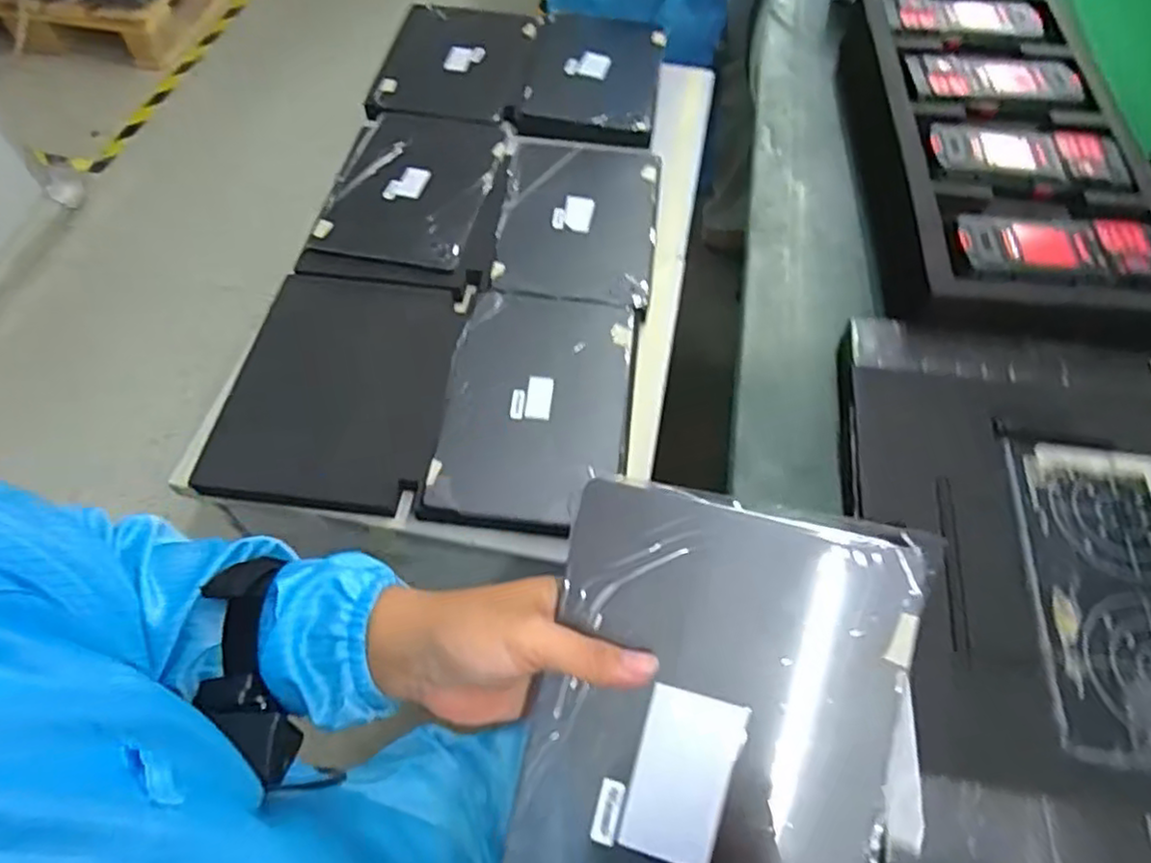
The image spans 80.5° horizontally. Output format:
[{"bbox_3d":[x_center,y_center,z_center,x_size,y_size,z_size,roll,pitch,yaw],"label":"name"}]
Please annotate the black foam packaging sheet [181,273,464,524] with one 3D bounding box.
[{"bbox_3d":[-0.231,-0.050,0.677,0.205,0.022,0.260,5,59,1],"label":"black foam packaging sheet"}]

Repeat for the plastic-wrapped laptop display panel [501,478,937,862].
[{"bbox_3d":[0.064,0.163,0.332,0.174,0.010,0.257,12,89,9],"label":"plastic-wrapped laptop display panel"}]

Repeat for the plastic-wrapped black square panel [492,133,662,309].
[{"bbox_3d":[0.005,-0.262,0.798,0.178,0.015,0.273,6,59,2],"label":"plastic-wrapped black square panel"}]

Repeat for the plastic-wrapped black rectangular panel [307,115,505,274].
[{"bbox_3d":[-0.198,-0.299,0.810,0.183,0.019,0.264,7,59,3],"label":"plastic-wrapped black rectangular panel"}]

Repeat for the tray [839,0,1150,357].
[{"bbox_3d":[0.407,-0.294,0.686,0.225,0.081,0.520,6,59,2],"label":"tray"}]

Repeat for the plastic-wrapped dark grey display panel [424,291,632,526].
[{"bbox_3d":[-0.036,-0.033,0.664,0.170,0.017,0.254,5,59,1],"label":"plastic-wrapped dark grey display panel"}]

